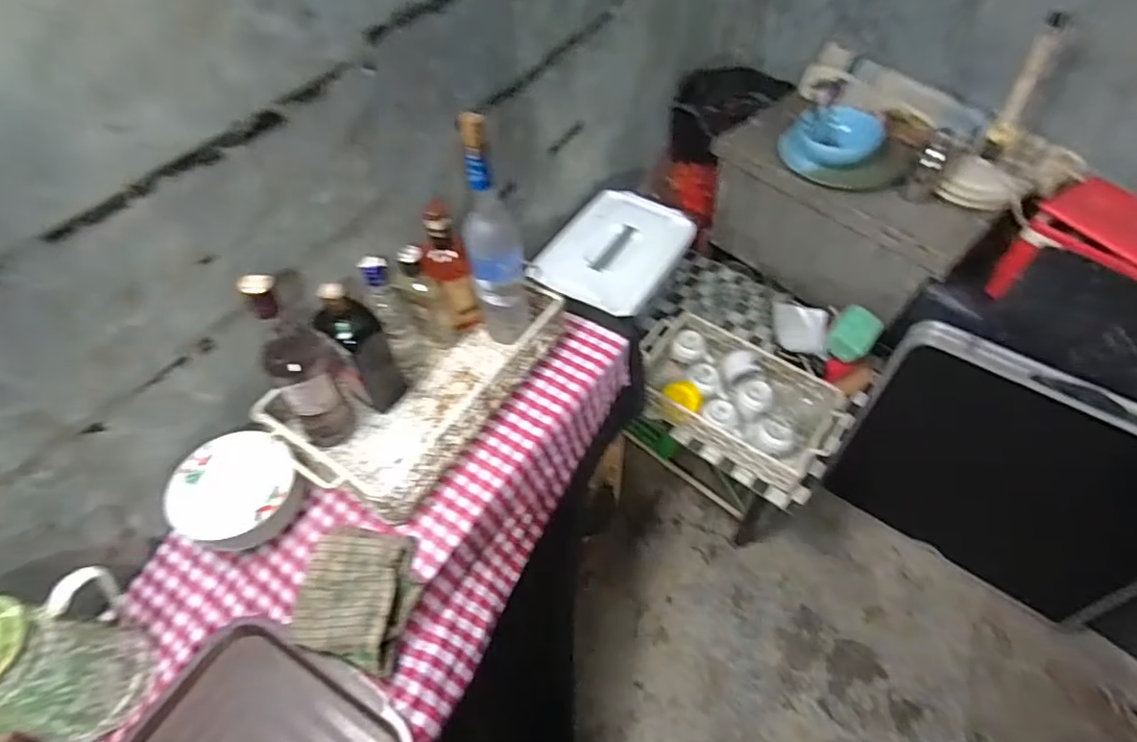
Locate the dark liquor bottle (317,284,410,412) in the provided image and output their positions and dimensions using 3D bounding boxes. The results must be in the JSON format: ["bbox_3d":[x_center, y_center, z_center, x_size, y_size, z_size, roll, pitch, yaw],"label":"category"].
[{"bbox_3d":[-0.288,-0.030,0.801,0.077,0.214,0.067,-24,56,-16],"label":"dark liquor bottle"}]

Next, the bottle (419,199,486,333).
[{"bbox_3d":[-0.182,-0.152,0.884,0.067,0.201,0.068,-16,54,-11],"label":"bottle"}]

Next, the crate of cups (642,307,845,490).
[{"bbox_3d":[0.343,0.045,1.211,0.404,0.097,0.240,31,59,22],"label":"crate of cups"}]

